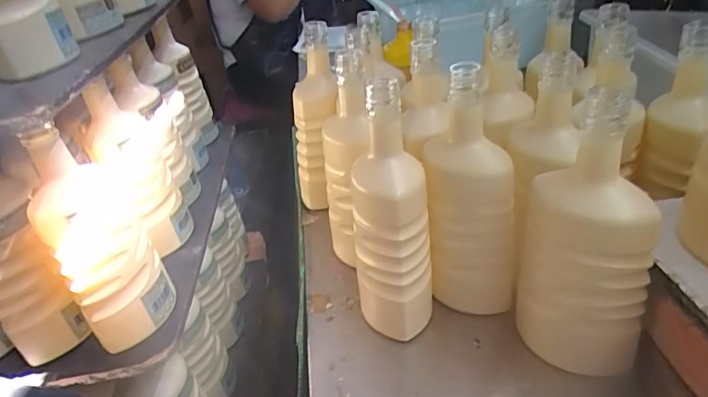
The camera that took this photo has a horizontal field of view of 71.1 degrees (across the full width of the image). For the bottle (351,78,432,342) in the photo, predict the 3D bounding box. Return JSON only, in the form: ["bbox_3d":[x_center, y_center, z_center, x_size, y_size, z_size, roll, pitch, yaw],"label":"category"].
[{"bbox_3d":[0.035,0.026,0.473,0.074,0.249,0.073,-7,31,0],"label":"bottle"}]

